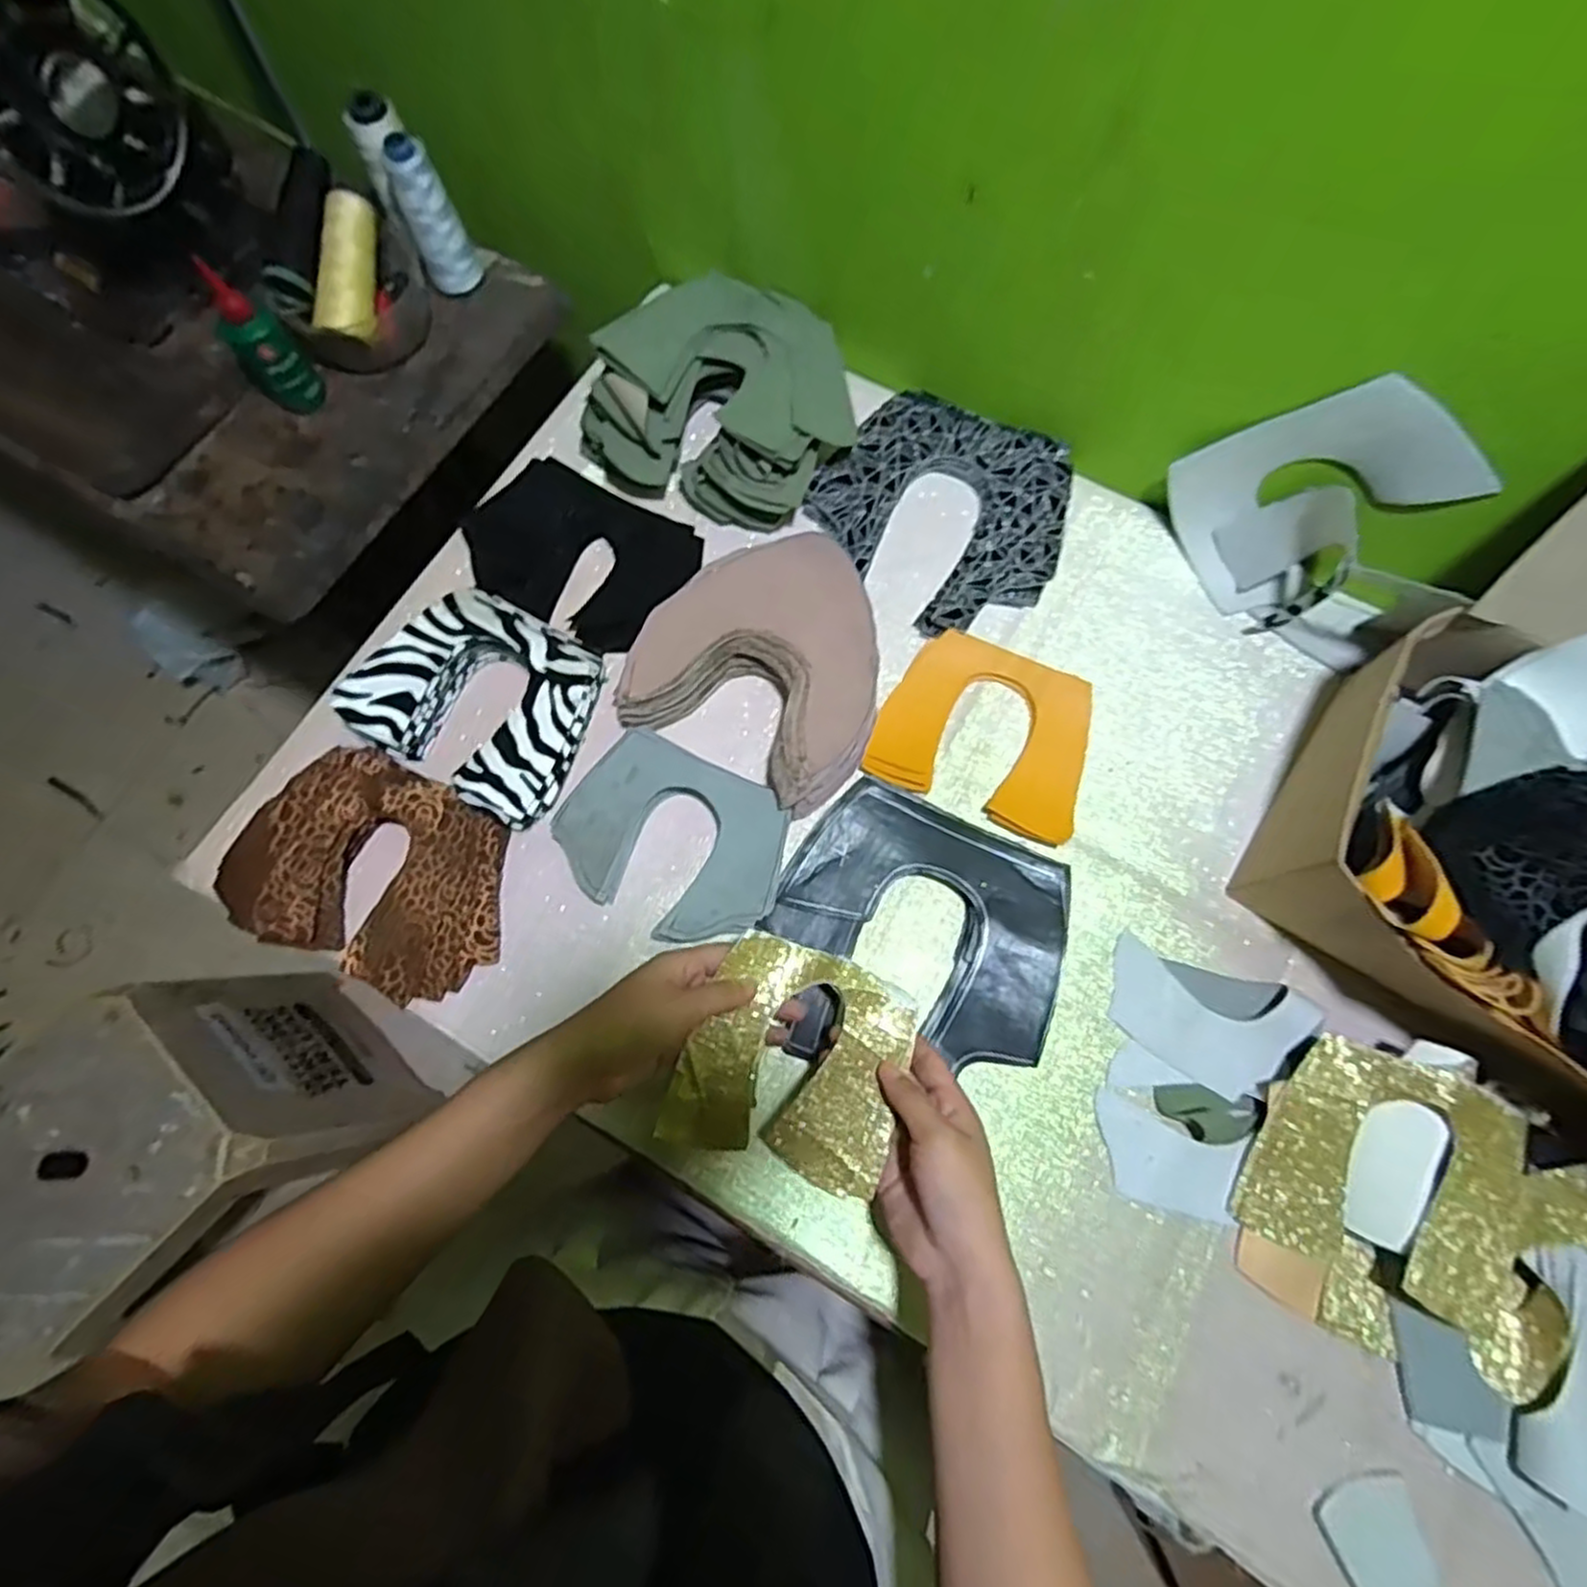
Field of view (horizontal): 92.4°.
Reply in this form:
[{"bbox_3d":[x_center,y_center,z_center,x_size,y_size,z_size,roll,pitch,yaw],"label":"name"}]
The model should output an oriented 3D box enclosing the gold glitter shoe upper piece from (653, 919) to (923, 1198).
[{"bbox_3d":[0.001,0.156,0.447,0.124,0.030,0.125,16,75,6],"label":"gold glitter shoe upper piece"}]

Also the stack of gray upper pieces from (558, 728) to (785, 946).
[{"bbox_3d":[-0.080,0.033,0.526,0.152,0.028,0.117,25,76,8],"label":"stack of gray upper pieces"}]

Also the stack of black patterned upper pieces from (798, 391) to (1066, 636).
[{"bbox_3d":[0.124,-0.225,0.598,0.187,0.022,0.174,42,79,12],"label":"stack of black patterned upper pieces"}]

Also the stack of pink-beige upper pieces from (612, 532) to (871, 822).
[{"bbox_3d":[-0.015,-0.095,0.550,0.170,0.046,0.176,30,77,9],"label":"stack of pink-beige upper pieces"}]

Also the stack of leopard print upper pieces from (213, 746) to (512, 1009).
[{"bbox_3d":[-0.284,0.053,0.524,0.182,0.040,0.137,23,75,8],"label":"stack of leopard print upper pieces"}]

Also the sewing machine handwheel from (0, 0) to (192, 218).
[{"bbox_3d":[-0.495,-0.482,0.521,0.029,0.126,0.129,36,78,11],"label":"sewing machine handwheel"}]

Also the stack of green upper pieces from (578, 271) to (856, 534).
[{"bbox_3d":[-0.049,-0.309,0.593,0.179,0.082,0.180,29,76,9],"label":"stack of green upper pieces"}]

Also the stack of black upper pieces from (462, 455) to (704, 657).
[{"bbox_3d":[-0.167,-0.189,0.592,0.158,0.031,0.125,30,77,9],"label":"stack of black upper pieces"}]

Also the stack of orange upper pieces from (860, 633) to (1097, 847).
[{"bbox_3d":[0.140,-0.045,0.547,0.149,0.016,0.120,22,75,7],"label":"stack of orange upper pieces"}]

